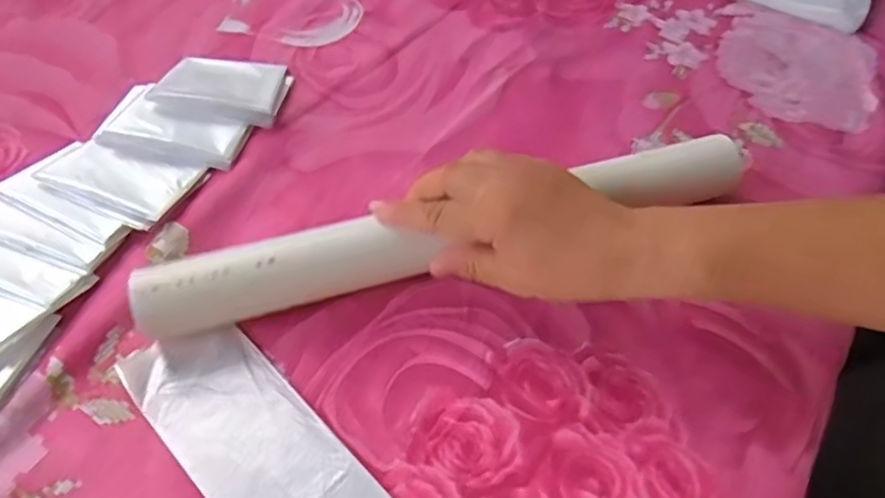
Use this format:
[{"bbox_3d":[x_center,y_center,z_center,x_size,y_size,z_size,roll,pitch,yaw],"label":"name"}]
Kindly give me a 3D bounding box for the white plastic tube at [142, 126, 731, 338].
[{"bbox_3d":[0.010,-0.013,0.358,0.355,0.026,0.035,-14,58,-12],"label":"white plastic tube"}]

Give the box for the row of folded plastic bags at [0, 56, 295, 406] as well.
[{"bbox_3d":[-0.216,-0.026,0.381,0.097,0.016,0.305,24,58,13],"label":"row of folded plastic bags"}]

